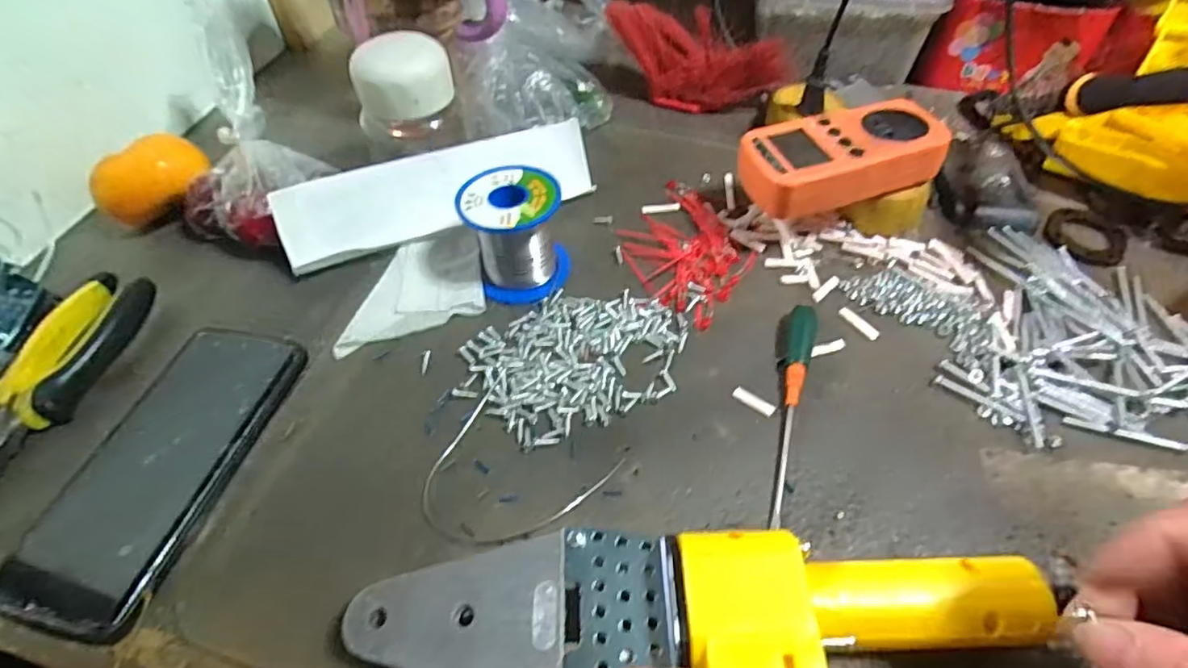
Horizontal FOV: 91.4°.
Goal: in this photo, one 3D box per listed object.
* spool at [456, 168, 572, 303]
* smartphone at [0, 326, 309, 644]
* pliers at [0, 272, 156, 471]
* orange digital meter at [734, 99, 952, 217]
[{"bbox_3d":[-0.051,-0.069,0.383,0.063,0.058,0.070,-8,53,-6],"label":"spool"},{"bbox_3d":[-0.225,0.065,0.305,0.071,0.011,0.165,11,53,8],"label":"smartphone"},{"bbox_3d":[-0.314,0.037,0.323,0.040,0.017,0.182,6,52,4],"label":"pliers"},{"bbox_3d":[0.166,-0.121,0.393,0.128,0.033,0.065,-11,53,-9],"label":"orange digital meter"}]

